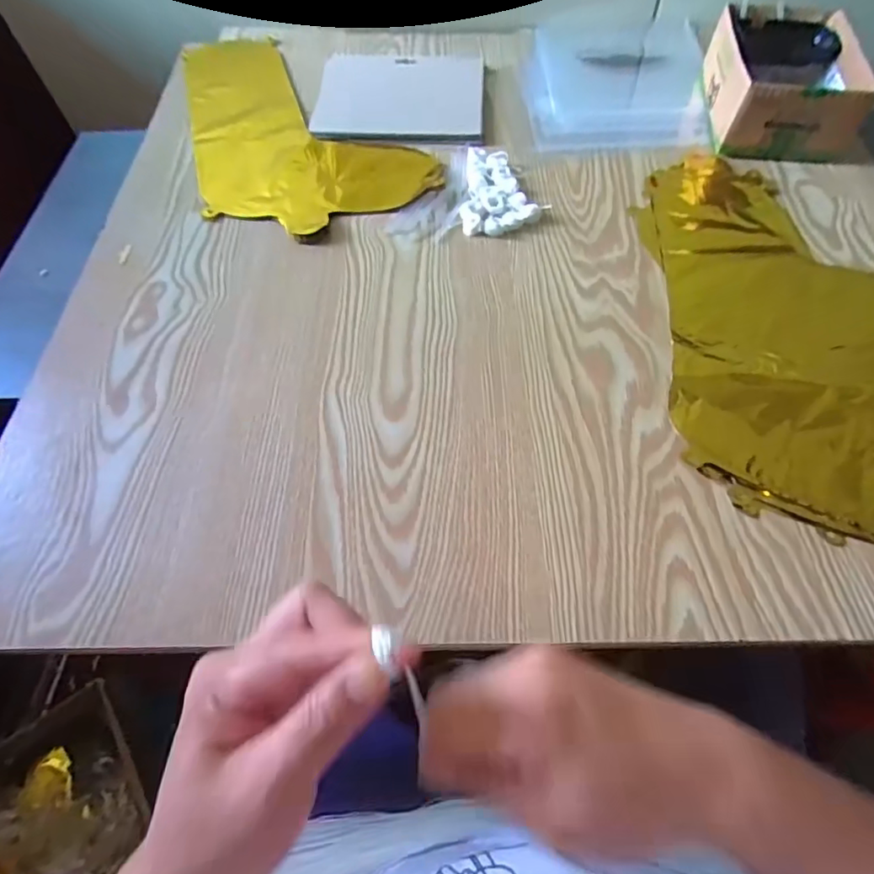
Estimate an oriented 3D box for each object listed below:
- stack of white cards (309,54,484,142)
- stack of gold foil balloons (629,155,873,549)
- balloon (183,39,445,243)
[{"bbox_3d":[-0.042,-0.405,0.616,0.188,0.010,0.173,2,59,3],"label":"stack of white cards"},{"bbox_3d":[0.283,-0.091,0.426,0.245,0.013,0.446,-13,59,-6],"label":"stack of gold foil balloons"},{"bbox_3d":[-0.188,-0.380,0.616,0.227,0.009,0.442,-25,61,-12],"label":"balloon"}]

